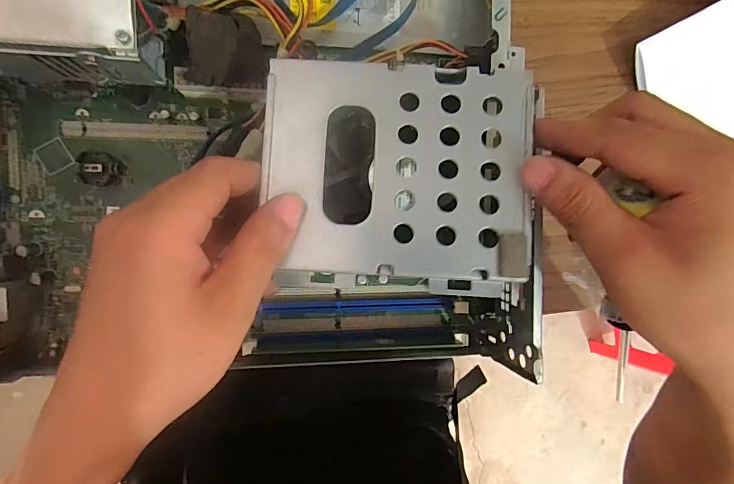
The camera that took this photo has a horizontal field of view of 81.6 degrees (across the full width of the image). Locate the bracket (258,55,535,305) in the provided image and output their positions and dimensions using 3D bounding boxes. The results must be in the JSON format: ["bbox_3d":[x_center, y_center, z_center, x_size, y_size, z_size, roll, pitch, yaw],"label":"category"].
[{"bbox_3d":[0.014,-0.032,0.200,0.123,0.023,0.106,3,89,-8],"label":"bracket"}]

